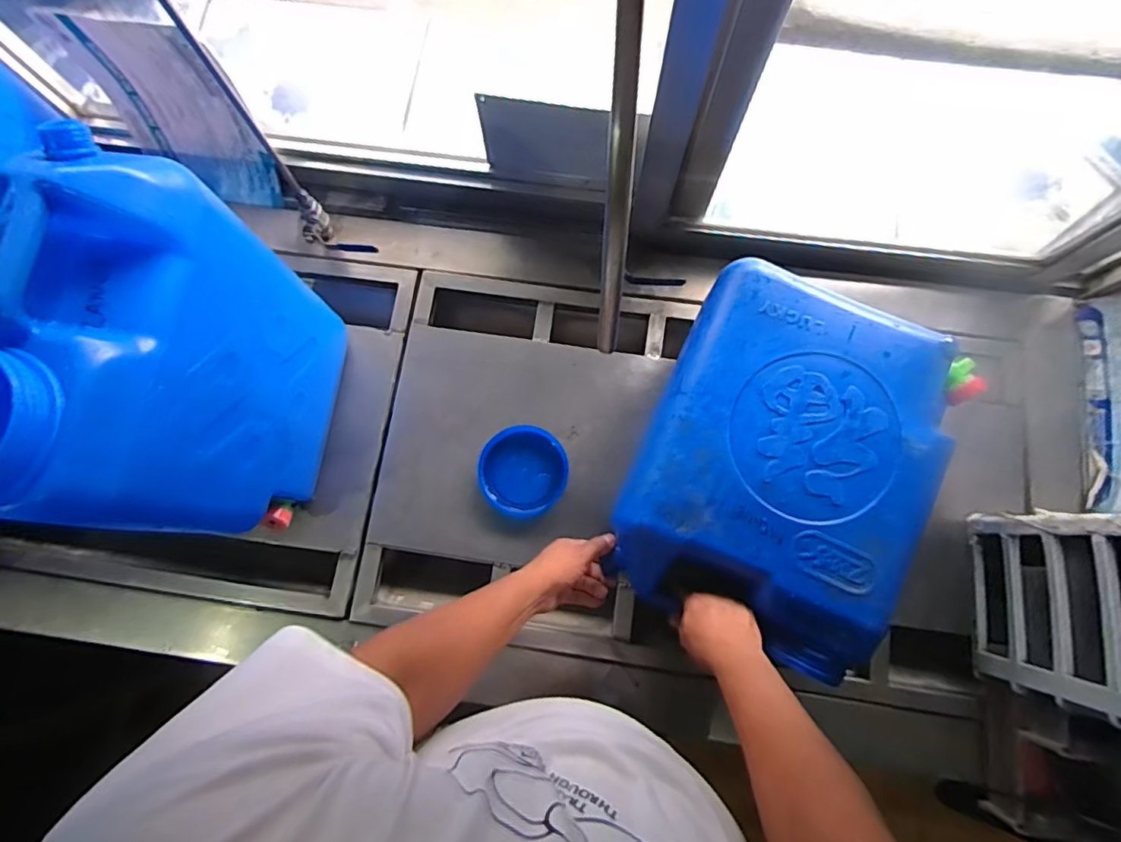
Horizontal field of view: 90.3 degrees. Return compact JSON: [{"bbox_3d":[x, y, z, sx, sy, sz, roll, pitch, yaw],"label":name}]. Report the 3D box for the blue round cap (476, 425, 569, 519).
[{"bbox_3d":[-0.052,0.072,0.792,0.120,0.033,0.121,0,78,1],"label":"blue round cap"}]

